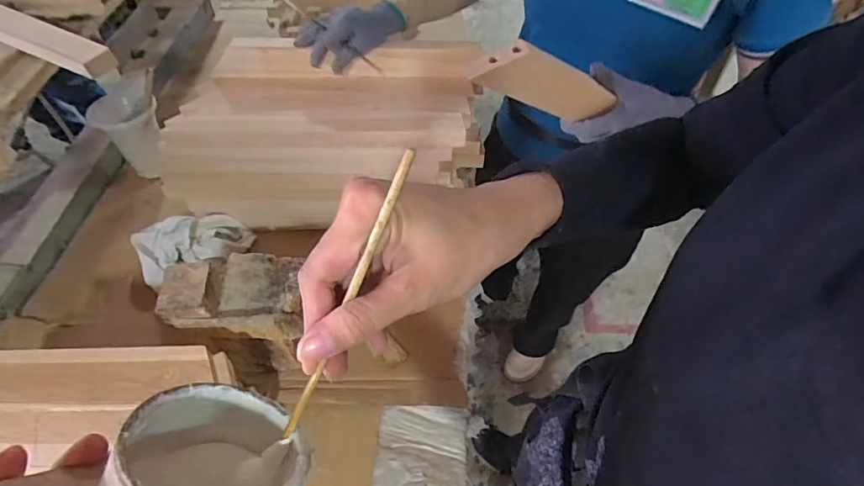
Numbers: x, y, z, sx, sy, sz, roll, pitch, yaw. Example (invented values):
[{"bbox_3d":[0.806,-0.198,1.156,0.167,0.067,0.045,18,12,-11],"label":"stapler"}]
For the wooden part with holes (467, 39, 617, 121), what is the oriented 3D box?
[{"bbox_3d":[0.132,-0.193,0.576,0.190,0.060,0.026,7,46,-27],"label":"wooden part with holes"}]

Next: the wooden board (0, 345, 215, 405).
[{"bbox_3d":[-0.368,0.137,0.503,0.266,0.016,0.062,-3,51,-1],"label":"wooden board"}]

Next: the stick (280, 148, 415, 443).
[{"bbox_3d":[-0.043,0.030,0.231,0.006,0.163,0.005,31,15,23],"label":"stick"}]

